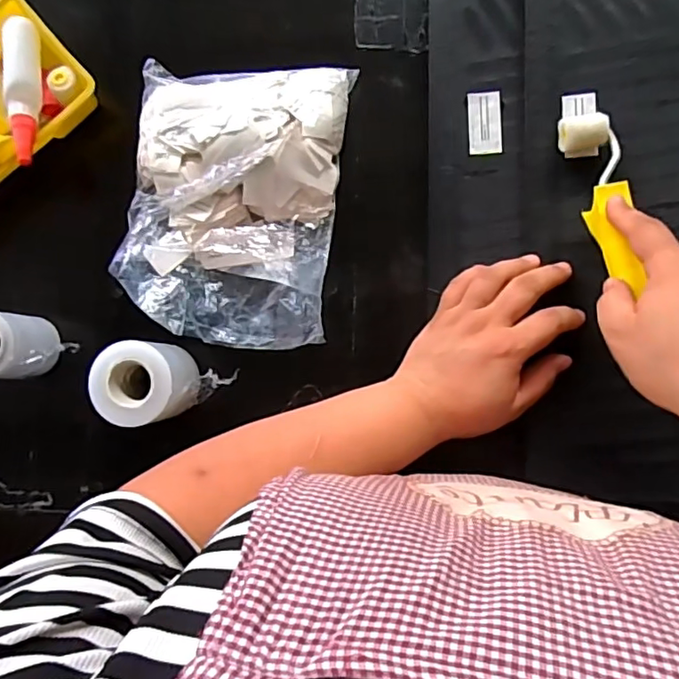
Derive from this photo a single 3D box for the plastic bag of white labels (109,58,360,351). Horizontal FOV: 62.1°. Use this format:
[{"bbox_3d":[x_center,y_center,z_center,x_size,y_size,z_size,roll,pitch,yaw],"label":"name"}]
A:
[{"bbox_3d":[-0.086,-0.112,0.448,0.169,0.055,0.228,5,87,5],"label":"plastic bag of white labels"}]

